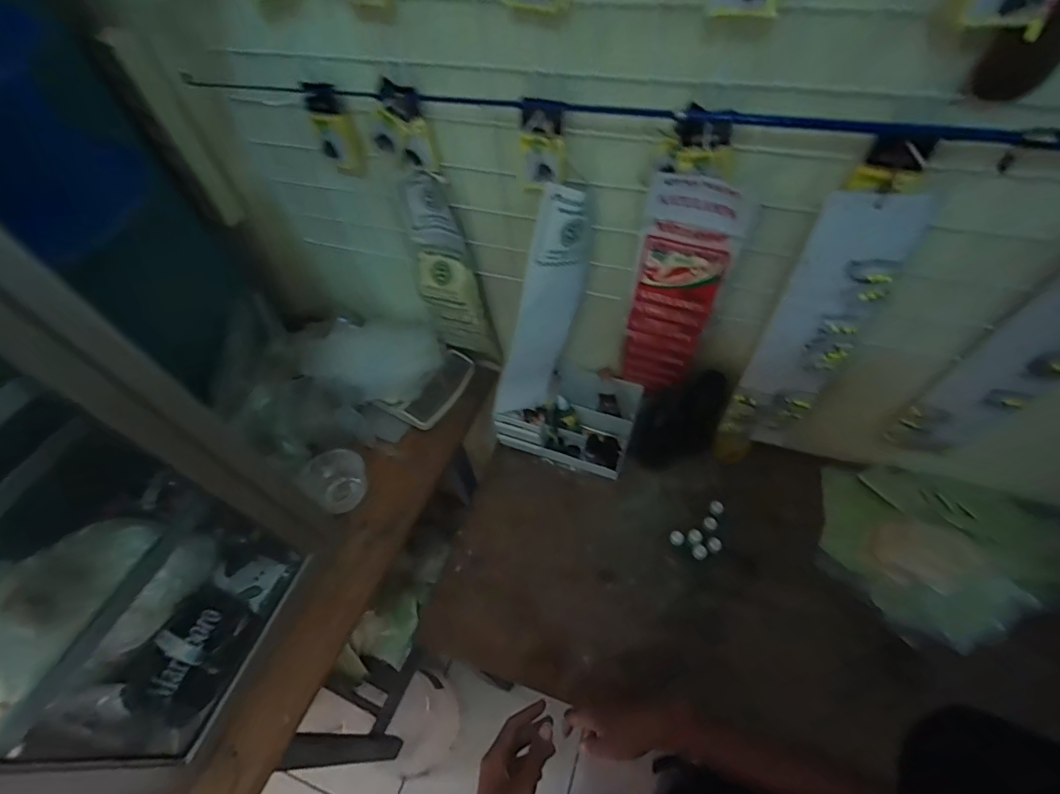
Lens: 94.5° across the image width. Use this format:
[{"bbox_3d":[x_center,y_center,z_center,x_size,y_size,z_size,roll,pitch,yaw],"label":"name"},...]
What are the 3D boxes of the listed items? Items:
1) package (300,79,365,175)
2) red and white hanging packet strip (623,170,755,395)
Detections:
[{"bbox_3d":[-0.246,-0.341,0.630,0.058,0.109,0.016,0,48,18],"label":"package"},{"bbox_3d":[0.197,-0.122,0.667,0.111,0.374,0.034,26,61,21],"label":"red and white hanging packet strip"}]

